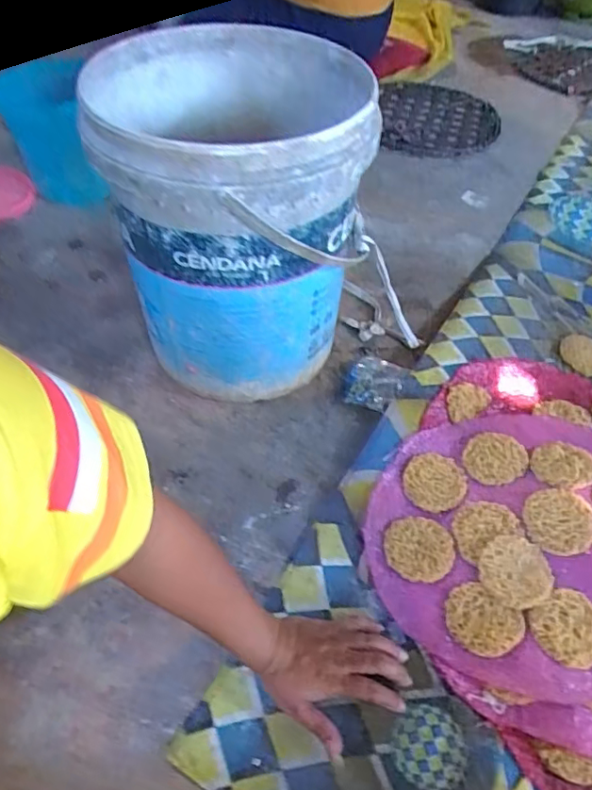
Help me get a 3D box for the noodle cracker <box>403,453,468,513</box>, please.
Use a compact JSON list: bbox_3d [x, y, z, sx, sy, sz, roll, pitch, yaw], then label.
[{"bbox_3d":[0.170,0.105,0.687,0.072,0.006,0.077,1,50,-2],"label":"noodle cracker"}]

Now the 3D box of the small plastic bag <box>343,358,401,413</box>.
[{"bbox_3d":[0.108,-0.018,0.791,0.077,0.016,0.092,17,52,11],"label":"small plastic bag"}]

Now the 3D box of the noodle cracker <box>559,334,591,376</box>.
[{"bbox_3d":[0.439,-0.063,0.852,0.077,0.010,0.076,1,50,-2],"label":"noodle cracker"}]

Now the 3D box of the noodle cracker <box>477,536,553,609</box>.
[{"bbox_3d":[0.236,0.190,0.607,0.075,0.011,0.073,1,50,-2],"label":"noodle cracker"}]

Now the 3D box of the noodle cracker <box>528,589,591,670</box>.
[{"bbox_3d":[0.278,0.238,0.572,0.074,0.011,0.067,-26,56,-22],"label":"noodle cracker"}]

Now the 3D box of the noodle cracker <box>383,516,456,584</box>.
[{"bbox_3d":[0.138,0.171,0.632,0.077,0.005,0.074,10,51,6],"label":"noodle cracker"}]

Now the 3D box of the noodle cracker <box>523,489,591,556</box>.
[{"bbox_3d":[0.295,0.138,0.629,0.072,0.012,0.075,5,52,2],"label":"noodle cracker"}]

